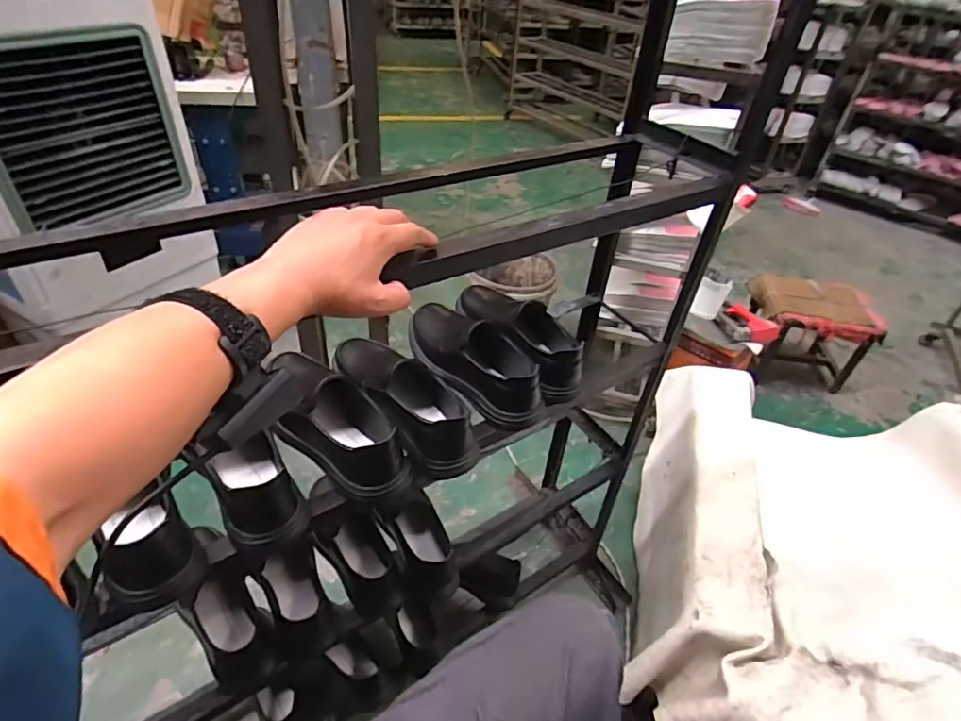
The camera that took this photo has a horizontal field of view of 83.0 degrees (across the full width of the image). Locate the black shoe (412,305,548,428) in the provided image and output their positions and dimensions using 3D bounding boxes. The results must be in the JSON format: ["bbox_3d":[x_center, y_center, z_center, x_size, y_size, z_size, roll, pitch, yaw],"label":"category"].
[{"bbox_3d":[-0.021,-0.015,0.814,0.108,0.084,0.280,-20,46,-28],"label":"black shoe"}]

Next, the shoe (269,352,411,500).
[{"bbox_3d":[-0.203,0.058,0.697,0.099,0.085,0.279,-23,47,-31],"label":"shoe"}]

